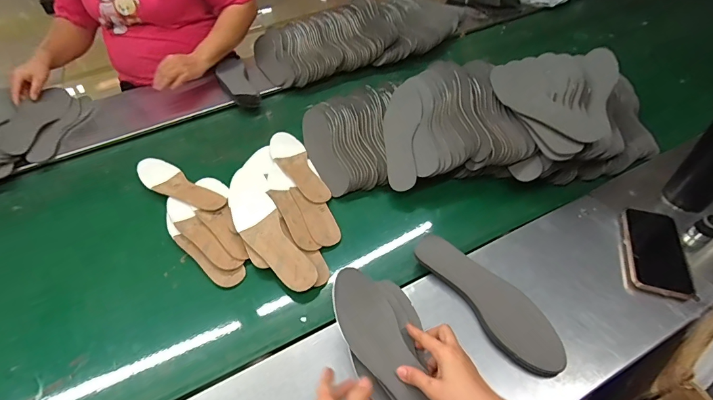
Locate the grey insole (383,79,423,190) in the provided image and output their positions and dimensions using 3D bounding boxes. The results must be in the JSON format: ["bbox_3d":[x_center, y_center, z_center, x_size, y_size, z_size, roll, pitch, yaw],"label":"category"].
[{"bbox_3d":[0.092,-0.141,0.805,0.083,0.010,0.264,-4,60,23],"label":"grey insole"}]

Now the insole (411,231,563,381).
[{"bbox_3d":[0.196,0.141,0.572,0.081,0.015,0.252,-30,54,-17],"label":"insole"}]

